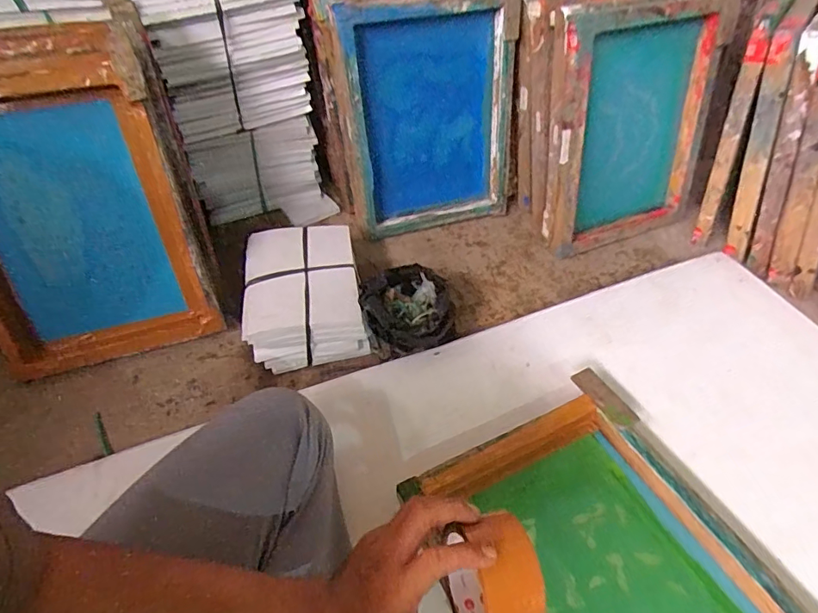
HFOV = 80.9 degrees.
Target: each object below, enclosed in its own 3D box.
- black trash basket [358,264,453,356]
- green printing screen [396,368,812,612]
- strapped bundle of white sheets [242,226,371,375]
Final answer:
[{"bbox_3d":[-0.003,0.007,0.882,0.163,0.108,0.125,-14,48,-12],"label":"black trash basket"},{"bbox_3d":[0.250,0.340,0.583,0.380,0.052,0.468,-23,50,-19],"label":"green printing screen"},{"bbox_3d":[-0.199,-0.028,0.918,0.207,0.108,0.274,-10,47,-8],"label":"strapped bundle of white sheets"}]

